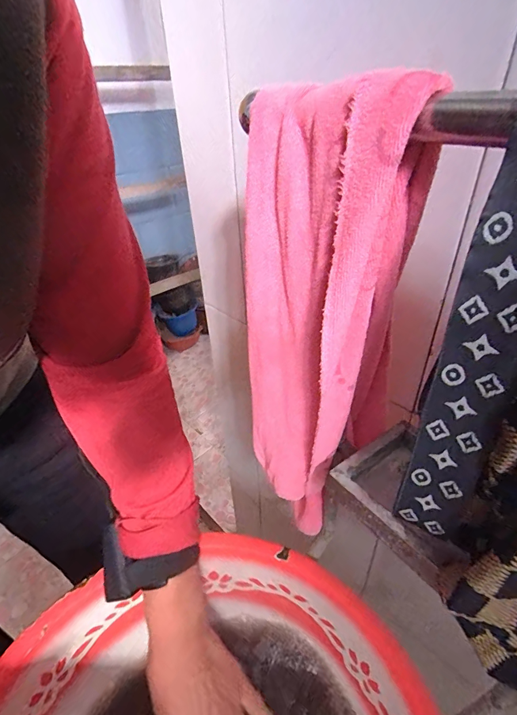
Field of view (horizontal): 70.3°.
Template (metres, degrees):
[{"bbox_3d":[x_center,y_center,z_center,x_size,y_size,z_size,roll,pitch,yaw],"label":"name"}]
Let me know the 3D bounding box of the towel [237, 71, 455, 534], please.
[{"bbox_3d":[0.042,-0.005,0.276,0.067,0.317,0.113,-18,38,-19],"label":"towel"}]

